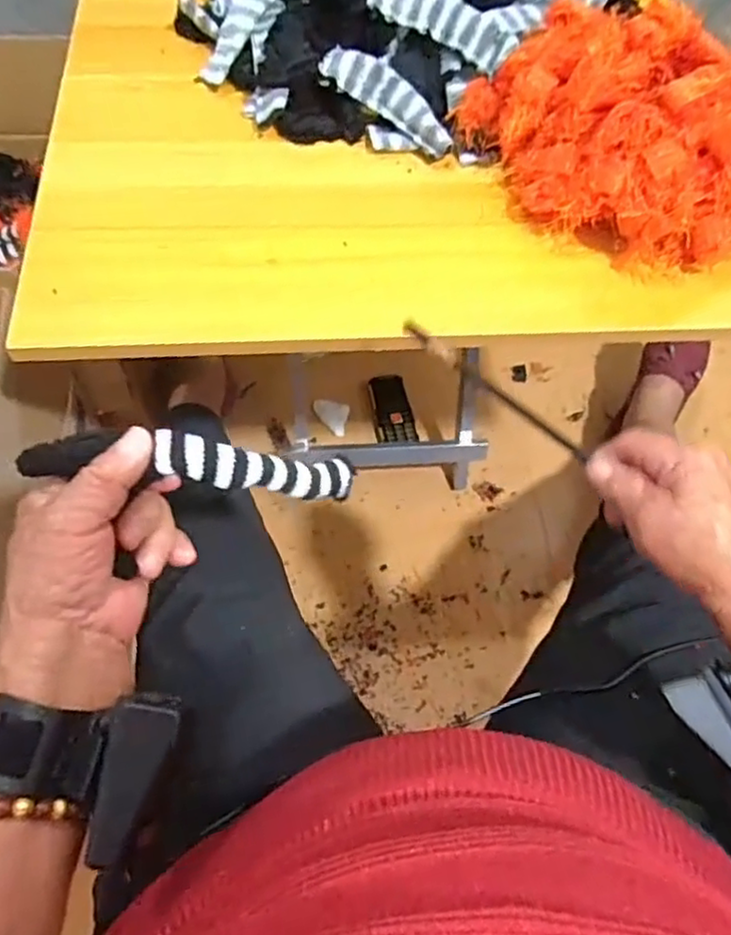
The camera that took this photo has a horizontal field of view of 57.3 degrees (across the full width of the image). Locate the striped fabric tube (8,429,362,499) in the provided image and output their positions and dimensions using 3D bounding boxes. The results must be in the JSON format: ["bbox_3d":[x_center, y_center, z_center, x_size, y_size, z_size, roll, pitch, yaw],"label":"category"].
[{"bbox_3d":[-0.084,-0.001,0.348,0.168,0.024,0.022,6,59,-24],"label":"striped fabric tube"}]

